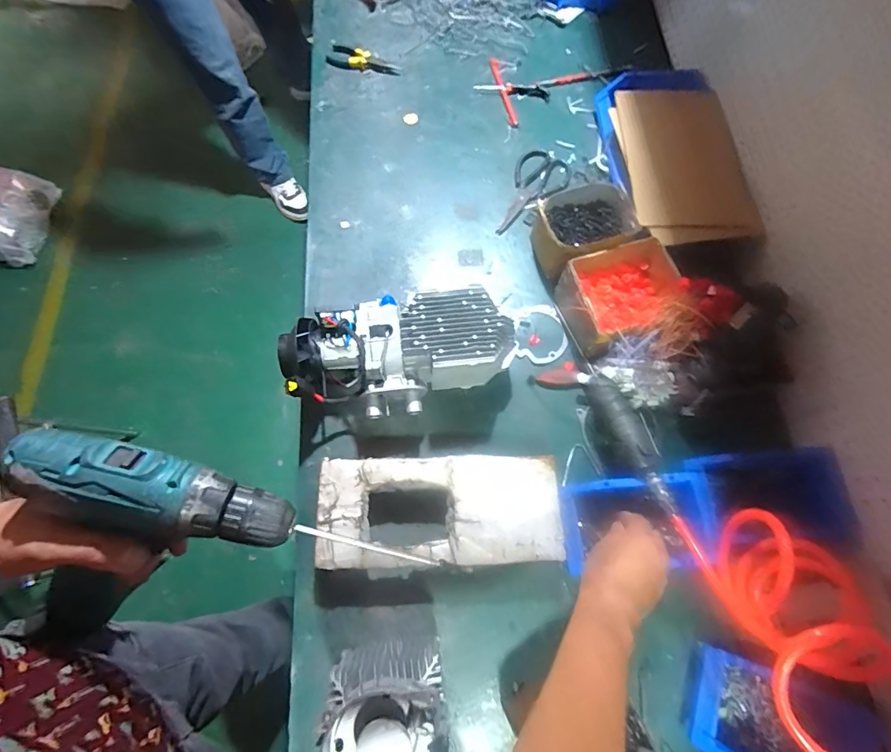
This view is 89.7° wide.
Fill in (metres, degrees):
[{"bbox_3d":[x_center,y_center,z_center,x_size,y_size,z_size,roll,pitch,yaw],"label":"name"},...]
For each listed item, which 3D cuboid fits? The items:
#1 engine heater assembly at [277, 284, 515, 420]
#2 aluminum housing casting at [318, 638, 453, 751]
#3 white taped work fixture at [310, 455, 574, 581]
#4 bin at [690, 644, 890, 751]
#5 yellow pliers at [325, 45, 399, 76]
[{"bbox_3d":[-0.065,-0.024,0.668,0.323,0.134,0.164,-10,73,-4],"label":"engine heater assembly"},{"bbox_3d":[-0.054,0.354,0.426,0.116,0.084,0.155,-8,73,-3],"label":"aluminum housing casting"},{"bbox_3d":[-0.006,0.194,0.622,0.319,0.073,0.150,-1,73,-1],"label":"white taped work fixture"},{"bbox_3d":[0.405,0.412,0.532,0.191,0.094,0.126,16,73,4],"label":"bin"},{"bbox_3d":[-0.169,-0.654,0.930,0.157,0.027,0.044,9,73,2],"label":"yellow pliers"}]

